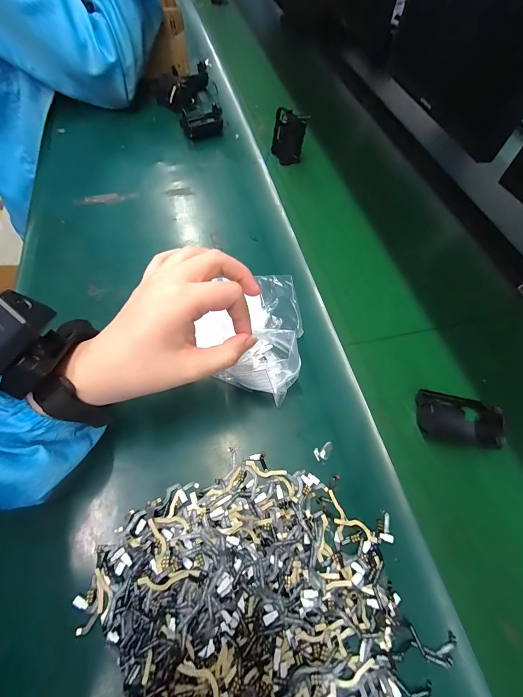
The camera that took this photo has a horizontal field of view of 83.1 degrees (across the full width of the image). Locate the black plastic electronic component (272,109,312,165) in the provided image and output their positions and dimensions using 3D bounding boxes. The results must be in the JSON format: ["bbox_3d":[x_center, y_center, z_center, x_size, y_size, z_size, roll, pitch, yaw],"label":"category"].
[{"bbox_3d":[0.047,-0.364,0.512,0.054,0.074,0.024,12,61,2],"label":"black plastic electronic component"}]

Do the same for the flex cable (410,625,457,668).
[{"bbox_3d":[0.127,0.220,0.217,0.032,0.004,0.020,8,60,0],"label":"flex cable"}]

